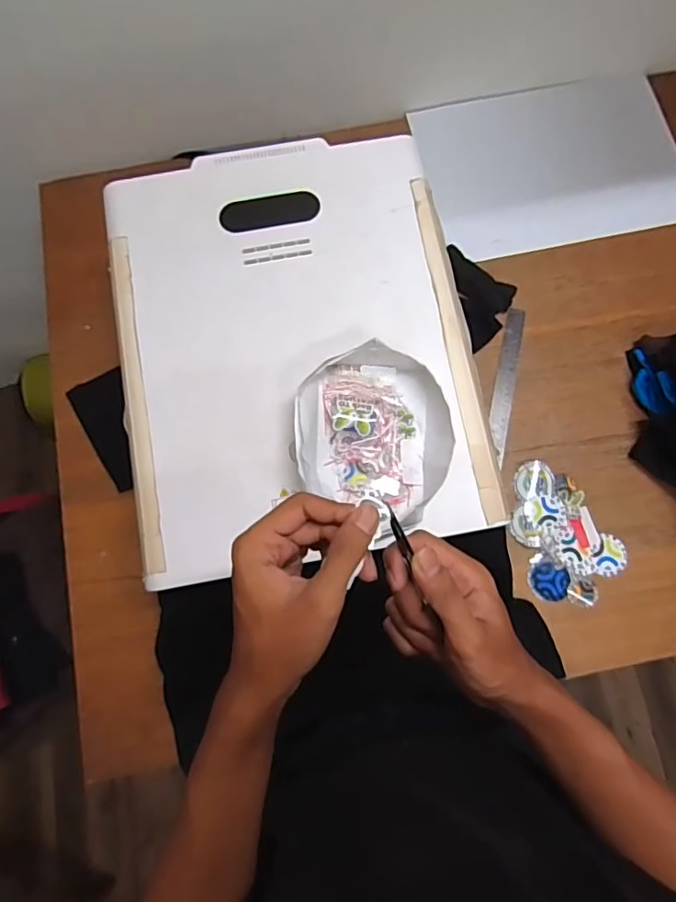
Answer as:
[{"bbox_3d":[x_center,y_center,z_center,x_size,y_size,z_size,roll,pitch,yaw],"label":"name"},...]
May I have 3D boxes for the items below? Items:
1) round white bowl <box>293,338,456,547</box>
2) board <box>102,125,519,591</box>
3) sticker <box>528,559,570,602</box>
[{"bbox_3d":[0.039,-0.012,0.562,0.162,0.048,0.198,-7,77,-1],"label":"round white bowl"},{"bbox_3d":[-0.053,-0.133,0.613,0.395,0.020,0.499,-11,77,-2],"label":"board"},{"bbox_3d":[0.284,0.174,0.711,0.052,0.004,0.051,0,77,1],"label":"sticker"}]

